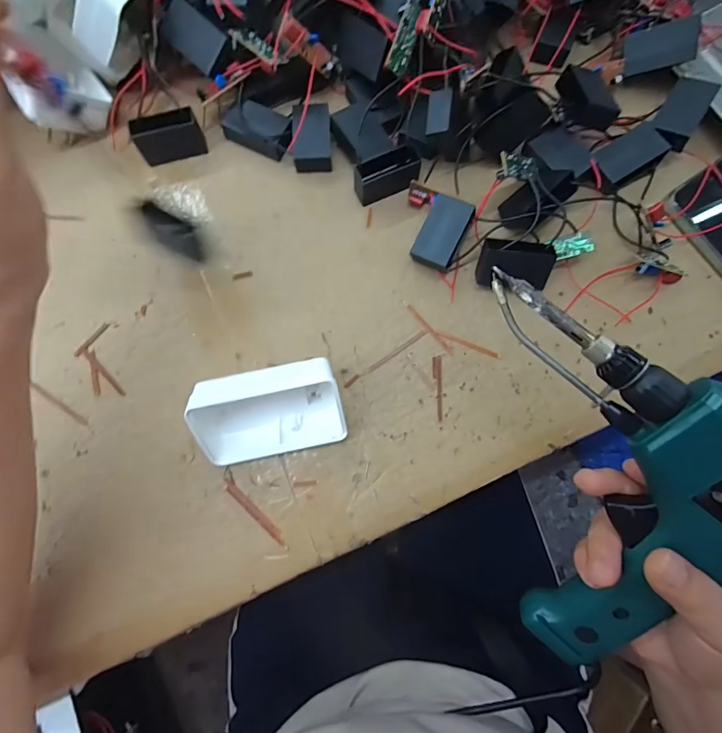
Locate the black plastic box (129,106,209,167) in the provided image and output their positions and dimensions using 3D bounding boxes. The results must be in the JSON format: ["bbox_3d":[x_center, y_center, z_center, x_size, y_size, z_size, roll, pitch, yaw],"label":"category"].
[{"bbox_3d":[-0.145,-0.173,0.319,0.046,0.029,0.017,-16,80,-3],"label":"black plastic box"}]

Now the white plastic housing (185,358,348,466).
[{"bbox_3d":[-0.057,0.030,0.271,0.087,0.051,0.052,-12,82,-3],"label":"white plastic housing"}]

